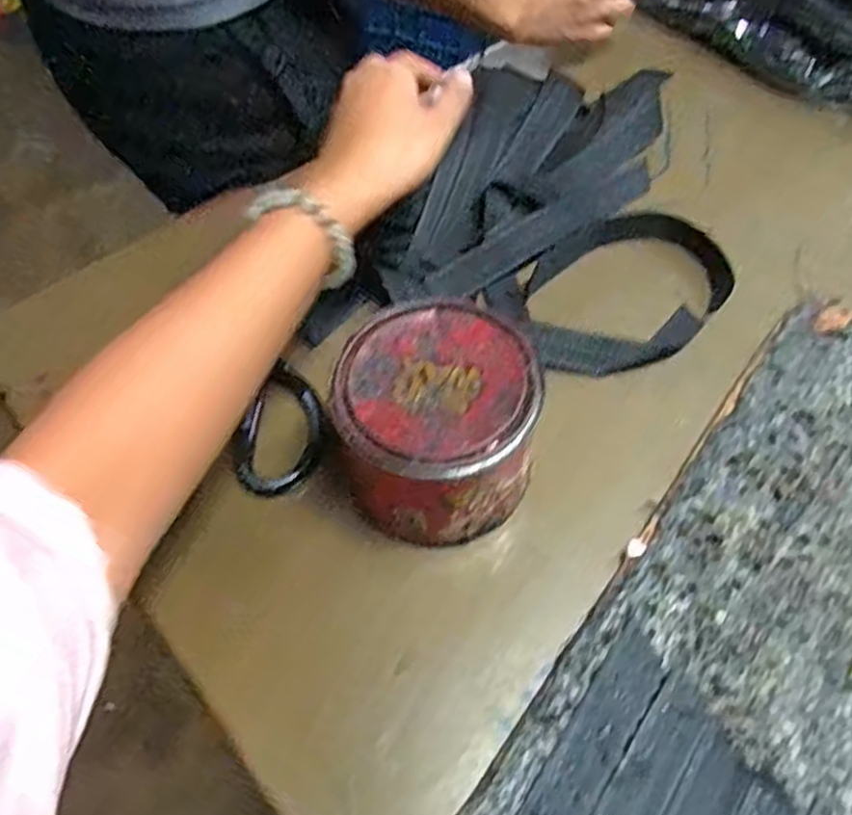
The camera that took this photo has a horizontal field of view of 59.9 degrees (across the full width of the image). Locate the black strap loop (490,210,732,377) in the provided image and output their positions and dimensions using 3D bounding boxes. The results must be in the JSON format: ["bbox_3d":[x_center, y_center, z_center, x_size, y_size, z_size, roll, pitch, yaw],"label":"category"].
[{"bbox_3d":[0.129,-0.077,0.489,0.151,0.023,0.103,-26,60,-15],"label":"black strap loop"}]

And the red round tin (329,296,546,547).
[{"bbox_3d":[0.006,0.009,0.393,0.098,0.078,0.106,0,57,1],"label":"red round tin"}]

